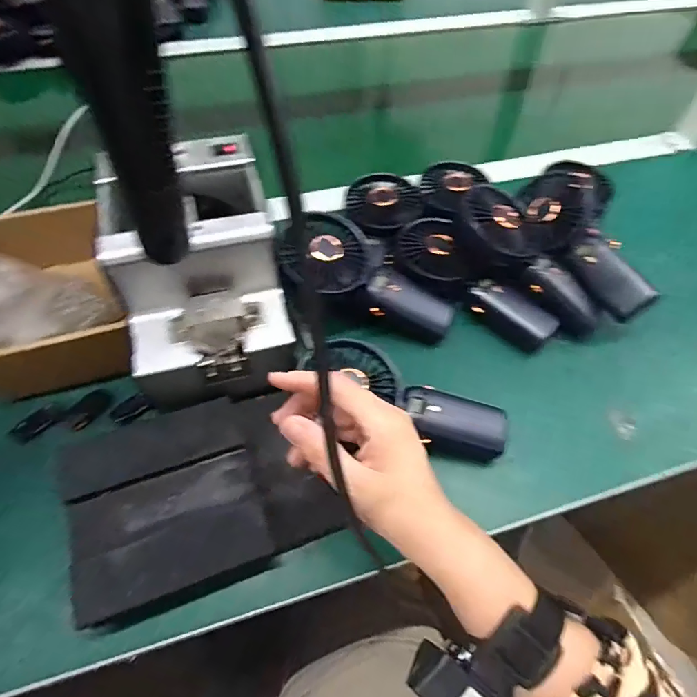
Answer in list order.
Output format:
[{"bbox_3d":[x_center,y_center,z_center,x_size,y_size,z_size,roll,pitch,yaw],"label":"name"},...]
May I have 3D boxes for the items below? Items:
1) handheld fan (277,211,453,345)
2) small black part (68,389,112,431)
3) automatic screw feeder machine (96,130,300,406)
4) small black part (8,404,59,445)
[{"bbox_3d":[0.021,-0.066,0.454,0.171,0.046,0.113,29,57,-17],"label":"handheld fan"},{"bbox_3d":[-0.232,0.053,0.418,0.023,0.006,0.040,32,62,17],"label":"small black part"},{"bbox_3d":[-0.120,-0.055,0.386,0.125,0.125,0.182,-13,59,-10],"label":"automatic screw feeder machine"},{"bbox_3d":[-0.276,0.067,0.413,0.016,0.009,0.038,40,64,20],"label":"small black part"}]

